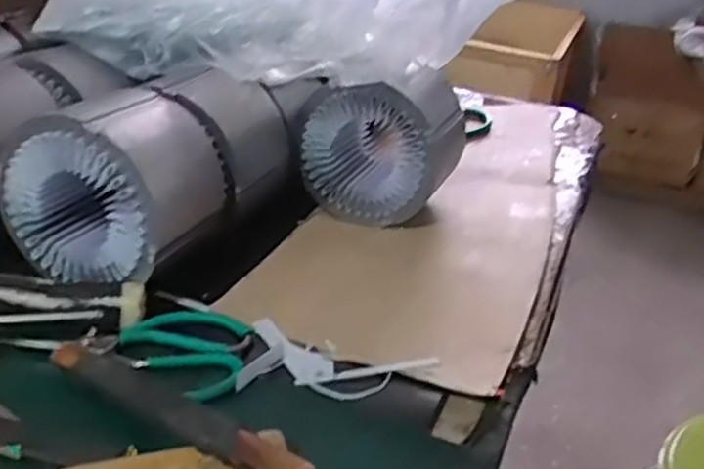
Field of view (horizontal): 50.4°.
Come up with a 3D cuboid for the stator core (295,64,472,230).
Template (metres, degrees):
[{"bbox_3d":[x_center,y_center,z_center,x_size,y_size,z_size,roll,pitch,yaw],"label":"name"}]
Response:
[{"bbox_3d":[0.032,-0.101,0.784,0.155,0.139,0.120,16,30,19],"label":"stator core"}]

